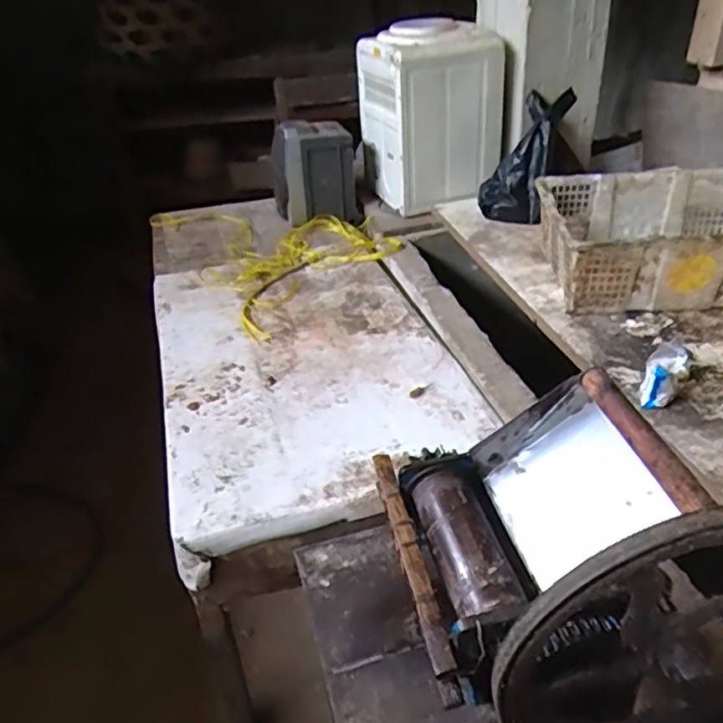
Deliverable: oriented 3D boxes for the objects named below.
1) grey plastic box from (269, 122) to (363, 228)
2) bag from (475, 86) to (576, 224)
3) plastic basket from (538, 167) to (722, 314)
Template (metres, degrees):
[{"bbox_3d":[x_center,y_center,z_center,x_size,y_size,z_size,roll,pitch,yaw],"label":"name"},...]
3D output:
[{"bbox_3d":[-0.130,-0.528,1.755,0.245,0.263,0.114,-8,35,-4],"label":"grey plastic box"},{"bbox_3d":[0.414,-0.520,1.560,0.089,0.342,0.173,15,12,-47],"label":"bag"},{"bbox_3d":[0.624,-0.252,1.293,0.477,0.177,0.352,-4,35,3],"label":"plastic basket"}]

